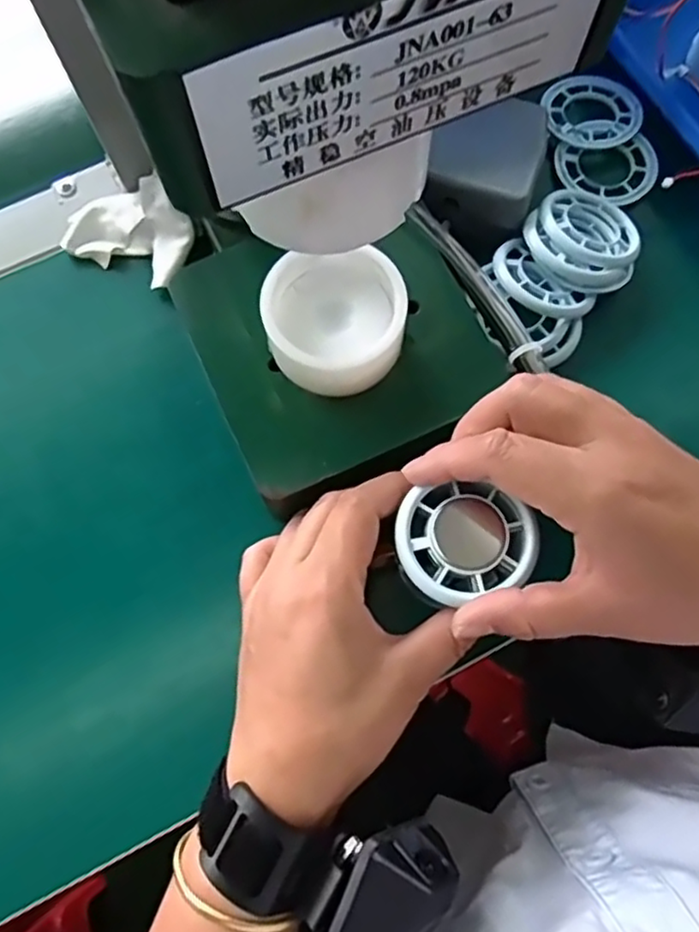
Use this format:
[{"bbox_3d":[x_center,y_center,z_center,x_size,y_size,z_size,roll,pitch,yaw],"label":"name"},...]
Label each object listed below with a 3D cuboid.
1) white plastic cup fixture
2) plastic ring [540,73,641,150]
[{"bbox_3d":[-0.007,-0.064,0.283,0.062,0.029,0.060,0,74,1],"label":"white plastic cup fixture"},{"bbox_3d":[0.138,-0.202,0.372,0.052,0.005,0.047,-15,74,-3],"label":"plastic ring"}]

